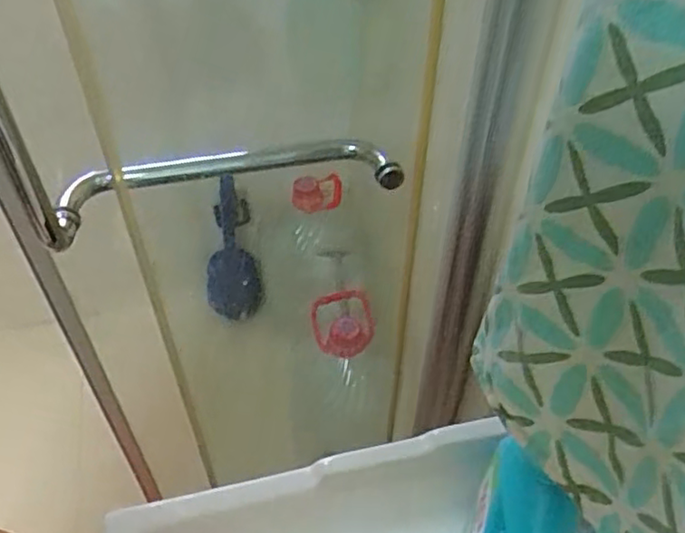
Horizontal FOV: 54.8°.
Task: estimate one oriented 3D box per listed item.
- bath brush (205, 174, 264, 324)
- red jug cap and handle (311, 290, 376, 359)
[{"bbox_3d":[-0.287,-0.040,1.688,0.154,0.400,0.030,5,29,12],"label":"bath brush"},{"bbox_3d":[0.001,0.100,1.187,0.116,0.040,0.128,-34,59,16],"label":"red jug cap and handle"}]

